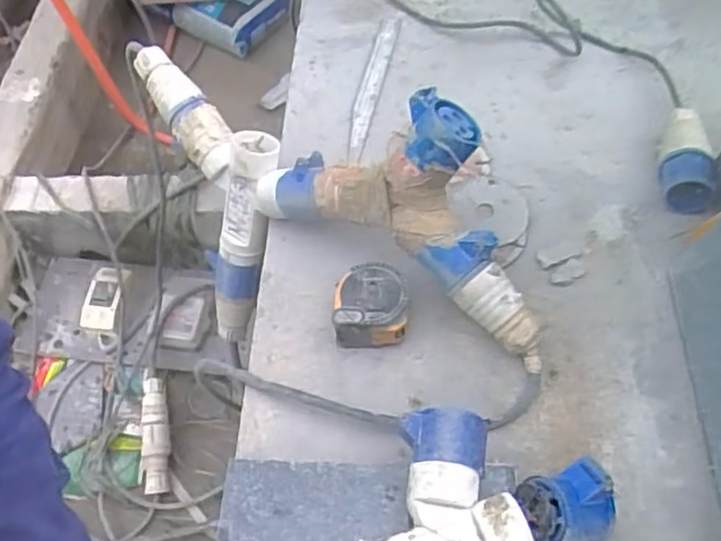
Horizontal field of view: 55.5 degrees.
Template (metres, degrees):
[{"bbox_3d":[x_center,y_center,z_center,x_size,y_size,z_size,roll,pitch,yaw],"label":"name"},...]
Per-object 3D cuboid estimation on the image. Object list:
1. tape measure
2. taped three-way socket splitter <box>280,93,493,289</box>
[{"bbox_3d":[0.009,0.032,0.613,0.064,0.044,0.066,-2,58,3],"label":"tape measure"},{"bbox_3d":[0.014,-0.083,0.591,0.229,0.124,0.094,22,61,18],"label":"taped three-way socket splitter"}]

